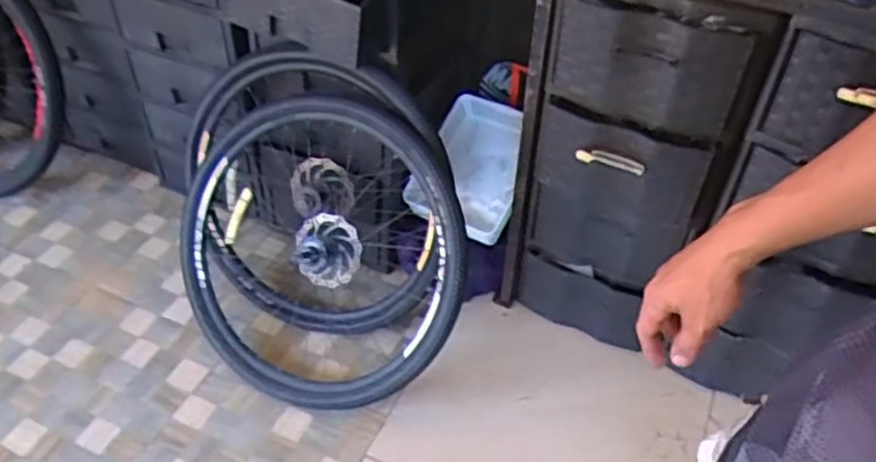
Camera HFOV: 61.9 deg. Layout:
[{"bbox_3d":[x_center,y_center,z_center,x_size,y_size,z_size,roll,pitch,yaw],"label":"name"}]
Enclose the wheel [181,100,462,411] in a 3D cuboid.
[{"bbox_3d":[-0.243,0.048,1.514,0.639,0.615,0.103,-27,-3,20],"label":"wheel"}]

